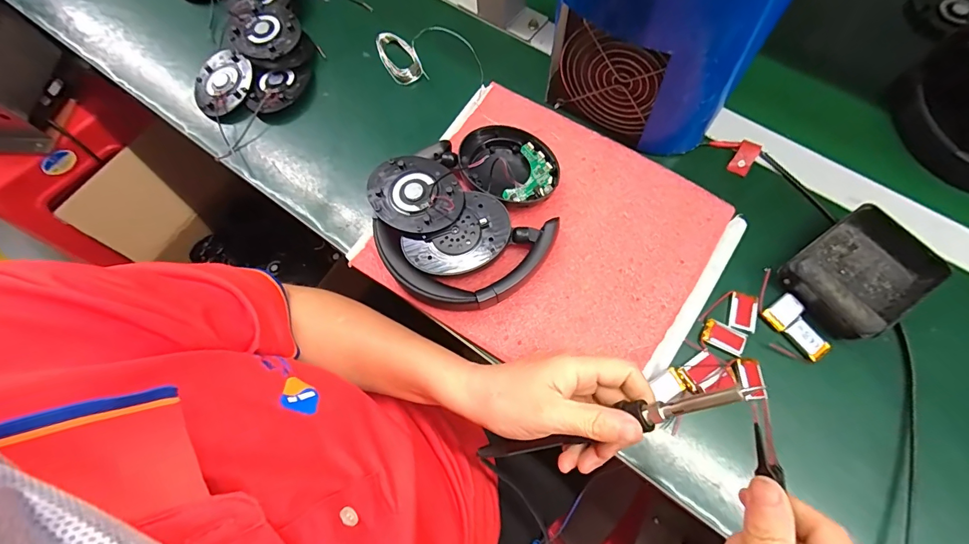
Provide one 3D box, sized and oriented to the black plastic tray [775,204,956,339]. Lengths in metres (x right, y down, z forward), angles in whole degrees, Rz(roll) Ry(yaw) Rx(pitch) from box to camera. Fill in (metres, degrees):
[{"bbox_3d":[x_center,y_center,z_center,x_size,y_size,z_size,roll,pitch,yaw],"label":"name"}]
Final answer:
[{"bbox_3d":[0.303,-0.002,0.336,0.114,0.032,0.084,-33,72,-9],"label":"black plastic tray"}]

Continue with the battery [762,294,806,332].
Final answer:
[{"bbox_3d":[0.245,0.033,0.340,0.030,0.006,0.020,-33,72,-9],"label":"battery"}]

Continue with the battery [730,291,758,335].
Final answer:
[{"bbox_3d":[0.213,0.033,0.341,0.020,0.004,0.030,17,72,9],"label":"battery"}]

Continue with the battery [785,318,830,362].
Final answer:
[{"bbox_3d":[0.257,0.054,0.331,0.018,0.006,0.032,-34,72,-9],"label":"battery"}]

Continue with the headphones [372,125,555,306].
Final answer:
[{"bbox_3d":[-0.010,-0.052,0.360,0.166,0.035,0.144,-30,71,-8],"label":"headphones"}]

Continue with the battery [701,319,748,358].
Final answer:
[{"bbox_3d":[0.193,0.053,0.335,0.032,0.004,0.019,28,74,12],"label":"battery"}]

